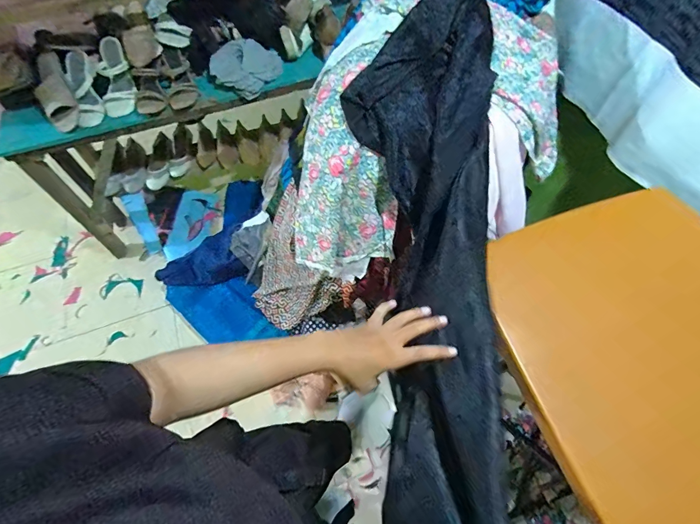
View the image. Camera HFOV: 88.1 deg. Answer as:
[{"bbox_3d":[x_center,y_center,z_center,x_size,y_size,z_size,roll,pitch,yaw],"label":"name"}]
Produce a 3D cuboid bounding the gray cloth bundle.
[{"bbox_3d":[-0.332,-0.595,1.111,0.179,0.082,0.193,0,62,1],"label":"gray cloth bundle"}]

